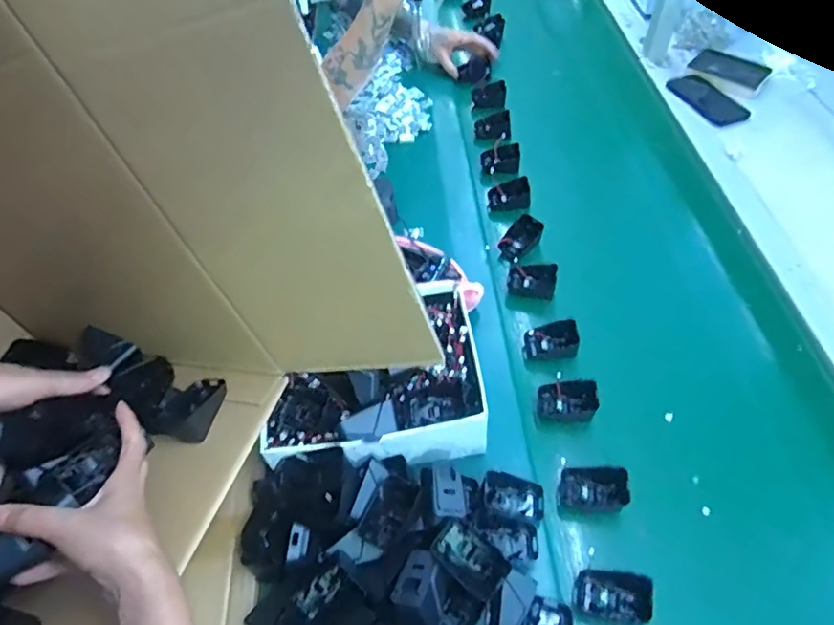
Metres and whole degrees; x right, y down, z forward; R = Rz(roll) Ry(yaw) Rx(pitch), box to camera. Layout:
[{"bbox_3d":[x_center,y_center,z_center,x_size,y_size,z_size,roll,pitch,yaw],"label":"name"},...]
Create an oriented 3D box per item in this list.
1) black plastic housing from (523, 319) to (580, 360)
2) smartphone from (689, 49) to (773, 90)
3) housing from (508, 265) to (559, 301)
[{"bbox_3d":[0.173,0.038,0.743,0.065,0.042,0.045,0,50,4],"label":"black plastic housing"},{"bbox_3d":[0.653,-0.512,1.192,0.143,0.006,0.081,31,66,21],"label":"smartphone"},{"bbox_3d":[0.163,-0.044,0.805,0.064,0.028,0.044,10,52,12],"label":"housing"}]

